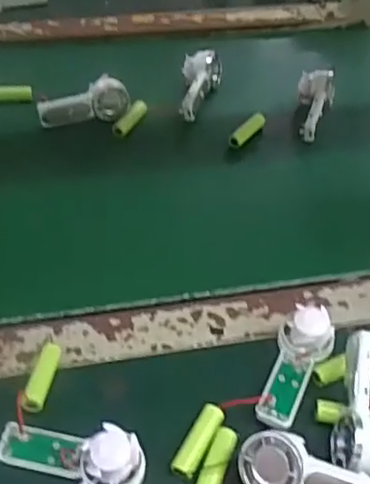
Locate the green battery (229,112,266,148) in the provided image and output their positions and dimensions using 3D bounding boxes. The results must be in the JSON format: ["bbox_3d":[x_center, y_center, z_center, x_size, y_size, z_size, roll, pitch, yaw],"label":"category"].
[{"bbox_3d":[0.065,-0.116,0.657,0.016,0.012,0.052,35,57,24],"label":"green battery"}]

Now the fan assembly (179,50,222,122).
[{"bbox_3d":[0.017,-0.171,0.686,0.041,0.036,0.085,6,50,2],"label":"fan assembly"}]

